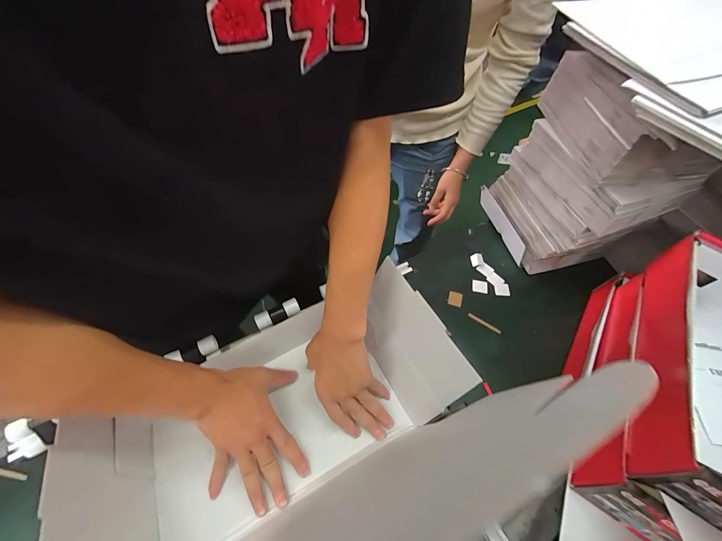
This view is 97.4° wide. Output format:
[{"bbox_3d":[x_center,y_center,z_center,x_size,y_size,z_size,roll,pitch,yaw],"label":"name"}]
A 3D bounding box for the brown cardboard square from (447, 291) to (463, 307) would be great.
[{"bbox_3d":[0.170,0.052,0.575,0.025,0.007,0.025,12,94,36],"label":"brown cardboard square"}]

